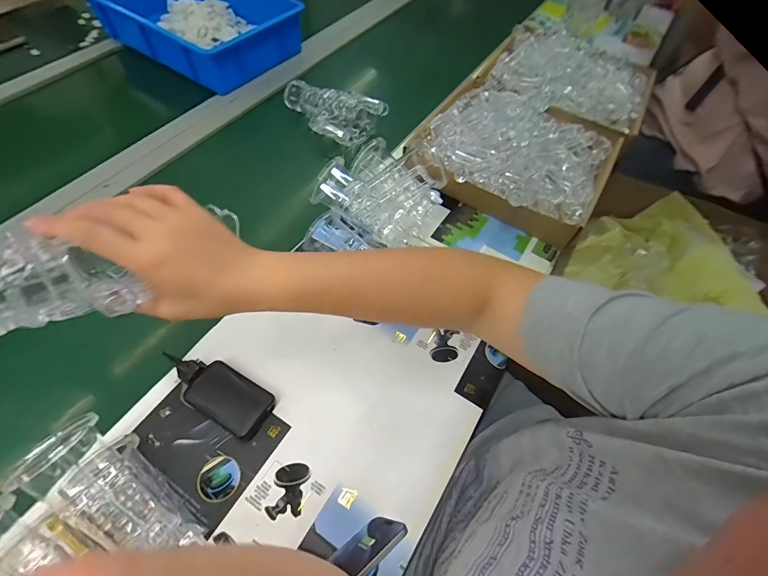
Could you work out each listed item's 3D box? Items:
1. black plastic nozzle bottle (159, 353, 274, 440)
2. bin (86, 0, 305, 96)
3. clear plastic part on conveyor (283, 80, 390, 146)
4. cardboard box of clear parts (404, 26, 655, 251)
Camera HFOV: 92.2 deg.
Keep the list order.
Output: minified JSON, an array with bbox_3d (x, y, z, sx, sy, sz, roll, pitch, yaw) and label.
[{"bbox_3d":[-0.191,0.116,0.426,0.129,0.022,0.054,29,61,14],"label":"black plastic nozzle bottle"},{"bbox_3d":[-0.398,-0.602,0.819,0.398,0.083,0.303,30,61,14],"label":"bin"},{"bbox_3d":[-0.107,-0.354,0.709,0.187,0.065,0.129,30,61,14],"label":"clear plastic part on conveyor"},{"bbox_3d":[0.296,-0.331,0.700,0.306,0.091,0.525,30,61,14],"label":"cardboard box of clear parts"}]

